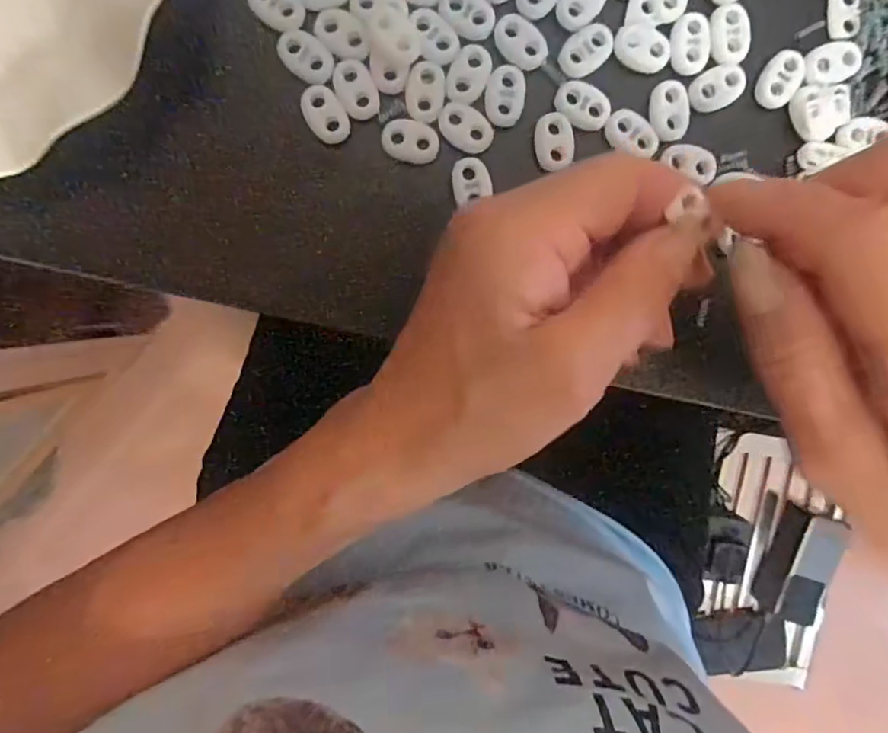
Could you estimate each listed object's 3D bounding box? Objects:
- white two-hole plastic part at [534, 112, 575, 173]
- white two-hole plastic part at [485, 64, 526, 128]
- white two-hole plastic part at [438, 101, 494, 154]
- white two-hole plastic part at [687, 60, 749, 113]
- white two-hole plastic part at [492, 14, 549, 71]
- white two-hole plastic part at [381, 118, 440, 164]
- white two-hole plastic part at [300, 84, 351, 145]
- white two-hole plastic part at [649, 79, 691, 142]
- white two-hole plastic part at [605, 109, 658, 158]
[{"bbox_3d":[0.044,-0.090,0.230,0.015,0.004,0.020,-10,97,-2],"label":"white two-hole plastic part"},{"bbox_3d":[0.024,-0.106,0.226,0.015,0.004,0.022,2,96,-3],"label":"white two-hole plastic part"},{"bbox_3d":[0.009,-0.094,0.227,0.023,0.004,0.016,32,94,-6],"label":"white two-hole plastic part"},{"bbox_3d":[0.109,-0.111,0.228,0.022,0.004,0.016,-30,97,1],"label":"white two-hole plastic part"},{"bbox_3d":[0.030,-0.127,0.224,0.023,0.004,0.015,38,93,-6],"label":"white two-hole plastic part"},{"bbox_3d":[-0.013,-0.089,0.227,0.022,0.004,0.015,10,96,-4],"label":"white two-hole plastic part"},{"bbox_3d":[-0.046,-0.098,0.223,0.014,0.004,0.023,-31,97,1],"label":"white two-hole plastic part"},{"bbox_3d":[0.090,-0.102,0.229,0.015,0.004,0.022,-10,97,-2],"label":"white two-hole plastic part"},{"bbox_3d":[0.075,-0.092,0.229,0.022,0.004,0.015,30,94,-6],"label":"white two-hole plastic part"}]

